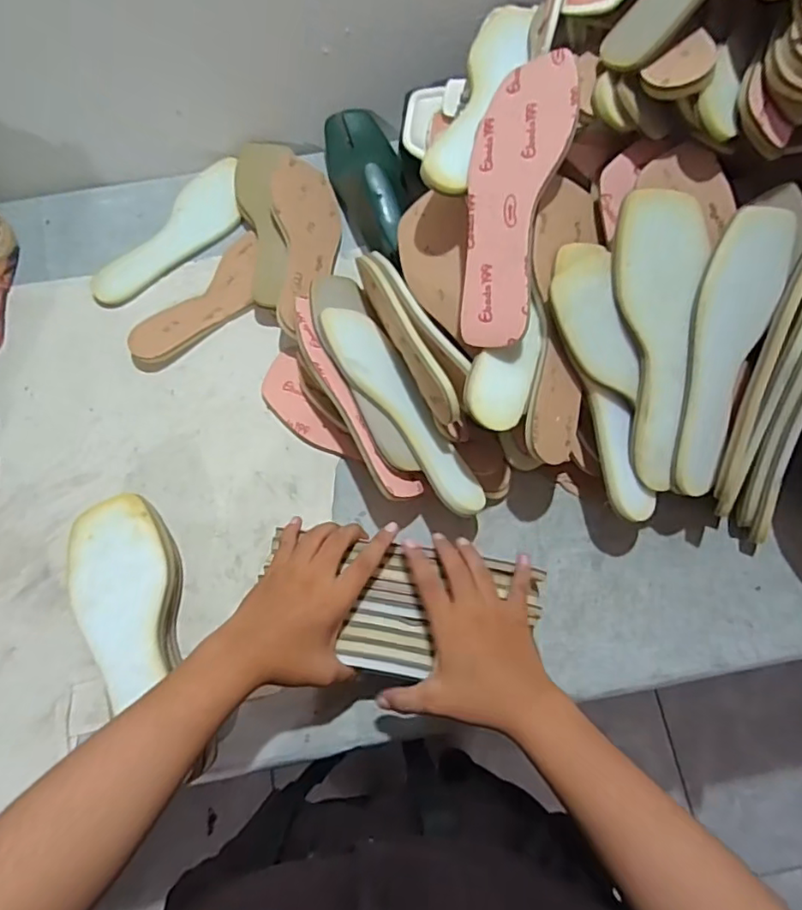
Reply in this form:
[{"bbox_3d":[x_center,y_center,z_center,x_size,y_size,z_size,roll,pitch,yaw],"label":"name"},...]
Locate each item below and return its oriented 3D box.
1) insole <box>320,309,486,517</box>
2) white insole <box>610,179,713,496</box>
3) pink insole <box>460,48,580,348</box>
[{"bbox_3d":[-0.002,-0.045,0.555,0.064,0.015,0.242,-18,69,-41],"label":"insole"},{"bbox_3d":[0.215,-0.089,0.482,0.073,0.012,0.239,-6,105,-2],"label":"white insole"},{"bbox_3d":[0.095,-0.205,0.471,0.086,0.012,0.230,2,87,31],"label":"pink insole"}]

